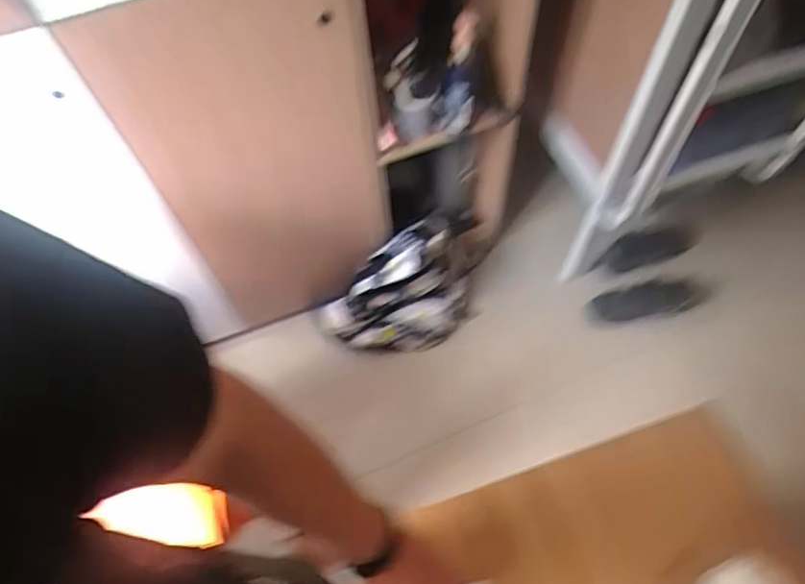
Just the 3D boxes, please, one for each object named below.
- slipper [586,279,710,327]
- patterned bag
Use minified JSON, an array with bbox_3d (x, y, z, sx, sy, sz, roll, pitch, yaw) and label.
[{"bbox_3d":[0.702,0.029,1.649,0.327,0.063,0.096,-13,61,10],"label":"slipper"},{"bbox_3d":[0.006,0.015,1.551,0.423,0.343,0.215,-35,66,-16],"label":"patterned bag"}]

